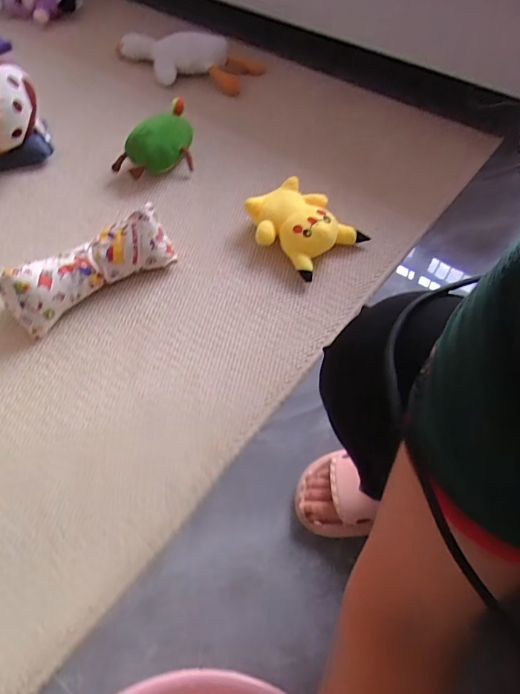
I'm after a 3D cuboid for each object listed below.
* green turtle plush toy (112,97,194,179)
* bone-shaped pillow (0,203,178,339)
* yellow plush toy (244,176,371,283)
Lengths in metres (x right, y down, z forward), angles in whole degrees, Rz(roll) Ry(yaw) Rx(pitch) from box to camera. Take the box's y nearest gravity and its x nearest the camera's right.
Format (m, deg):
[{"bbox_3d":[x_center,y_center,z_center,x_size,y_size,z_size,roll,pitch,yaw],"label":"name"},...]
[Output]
[{"bbox_3d":[-0.237,-0.467,1.038,0.214,0.109,0.125,-33,62,-20],"label":"green turtle plush toy"},{"bbox_3d":[-0.307,-0.148,0.816,0.304,0.092,0.081,-37,64,-21],"label":"bone-shaped pillow"},{"bbox_3d":[0.080,-0.251,0.912,0.209,0.067,0.175,38,64,23],"label":"yellow plush toy"}]

